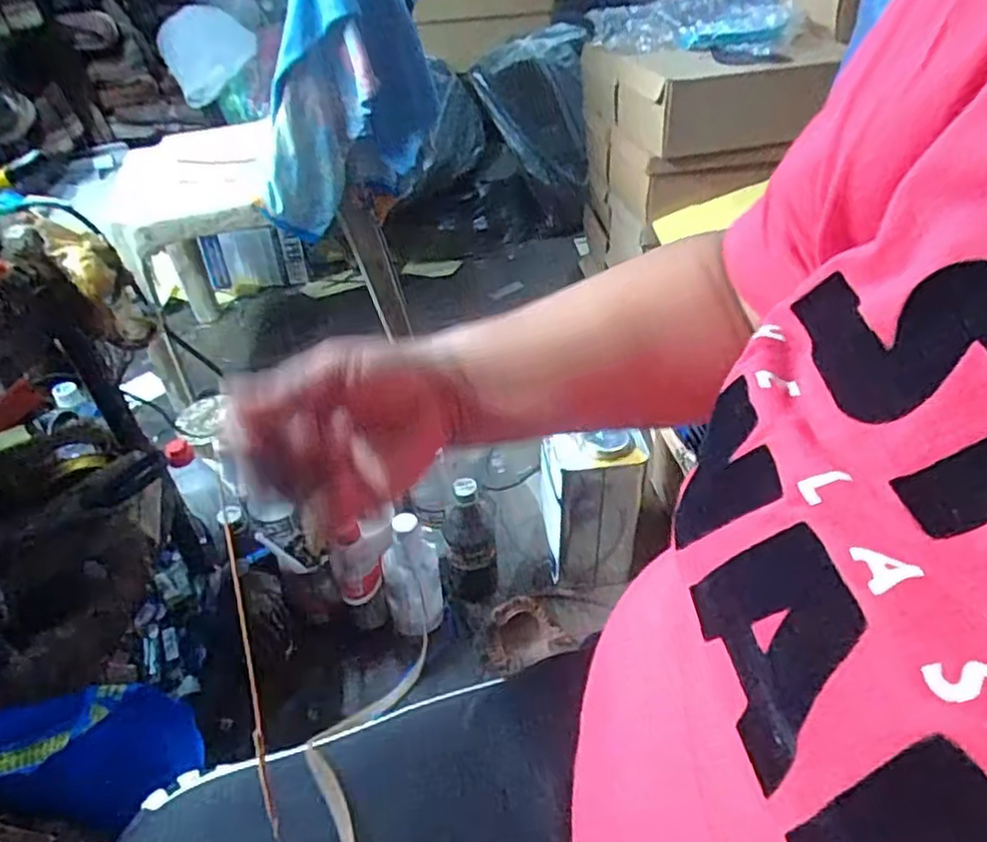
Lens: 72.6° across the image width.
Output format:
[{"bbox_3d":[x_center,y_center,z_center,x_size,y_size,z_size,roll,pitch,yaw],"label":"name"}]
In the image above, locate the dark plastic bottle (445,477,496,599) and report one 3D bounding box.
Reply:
[{"bbox_3d":[-0.028,0.151,0.839,0.056,0.159,0.064,-4,41,1],"label":"dark plastic bottle"}]

